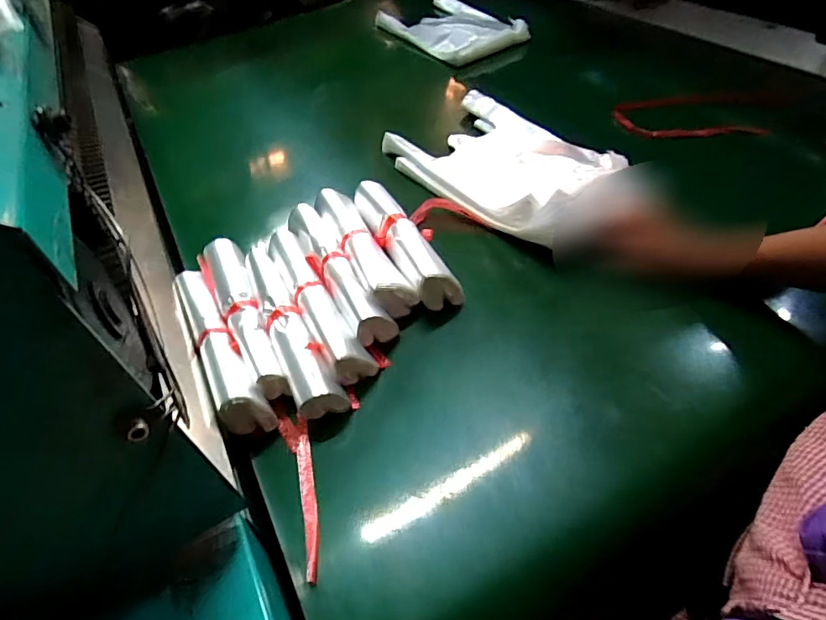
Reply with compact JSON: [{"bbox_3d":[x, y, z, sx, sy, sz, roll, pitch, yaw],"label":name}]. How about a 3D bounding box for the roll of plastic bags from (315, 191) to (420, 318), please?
[{"bbox_3d":[-0.065,-0.075,0.600,0.059,0.065,0.213,-24,51,-14],"label":"roll of plastic bags"}]

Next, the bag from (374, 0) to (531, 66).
[{"bbox_3d":[0.077,-0.634,1.088,0.195,0.040,0.329,-31,53,-19],"label":"bag"}]

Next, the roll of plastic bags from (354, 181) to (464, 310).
[{"bbox_3d":[-0.013,-0.085,0.600,0.064,0.065,0.208,-27,52,-17],"label":"roll of plastic bags"}]

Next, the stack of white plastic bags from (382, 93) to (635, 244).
[{"bbox_3d":[0.129,-0.218,0.679,0.202,0.058,0.333,-33,54,-21],"label":"stack of white plastic bags"}]

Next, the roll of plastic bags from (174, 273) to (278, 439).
[{"bbox_3d":[-0.203,0.037,0.500,0.048,0.052,0.208,-27,52,-16],"label":"roll of plastic bags"}]

